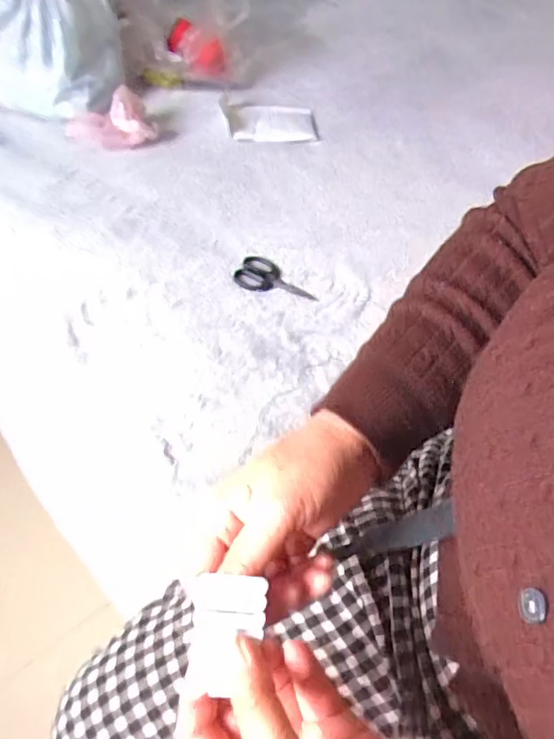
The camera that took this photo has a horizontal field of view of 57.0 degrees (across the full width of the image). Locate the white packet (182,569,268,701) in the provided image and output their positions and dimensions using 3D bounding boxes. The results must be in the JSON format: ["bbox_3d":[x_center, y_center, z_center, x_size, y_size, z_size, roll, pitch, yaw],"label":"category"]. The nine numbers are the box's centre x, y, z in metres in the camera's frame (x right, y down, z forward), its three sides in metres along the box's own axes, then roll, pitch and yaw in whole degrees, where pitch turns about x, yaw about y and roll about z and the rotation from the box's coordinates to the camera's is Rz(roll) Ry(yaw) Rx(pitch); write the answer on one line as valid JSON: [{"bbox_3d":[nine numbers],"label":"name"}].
[{"bbox_3d":[-0.026,0.127,0.248,0.040,0.010,0.052,-1,78,4],"label":"white packet"}]

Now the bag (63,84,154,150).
[{"bbox_3d":[-0.269,-0.403,0.825,0.130,0.064,0.071,-19,59,-18],"label":"bag"}]

